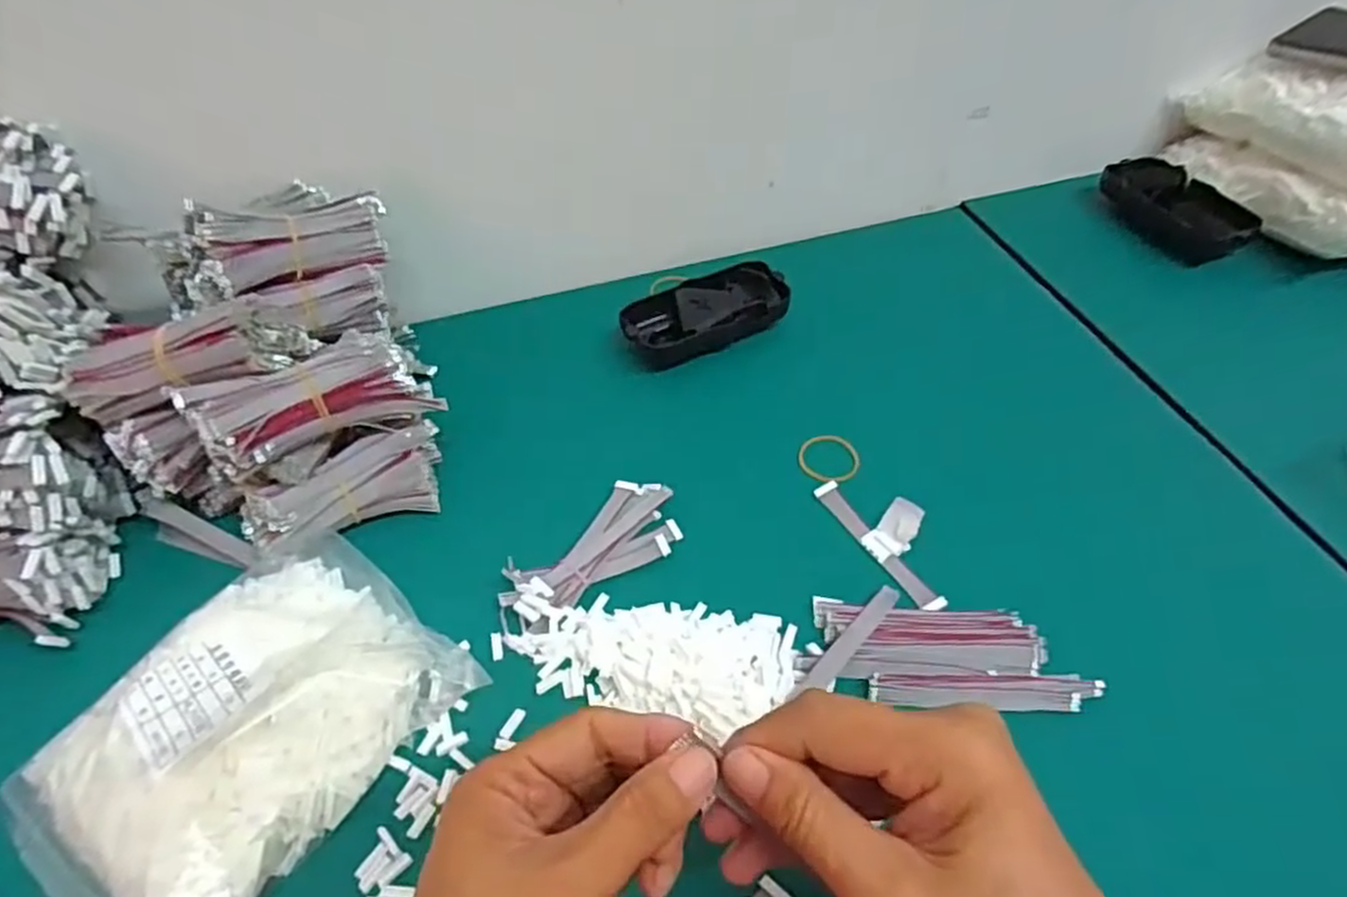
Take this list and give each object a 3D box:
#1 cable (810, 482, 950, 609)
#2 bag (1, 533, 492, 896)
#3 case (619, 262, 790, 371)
[{"bbox_3d":[0.110,0.041,0.382,0.028,0.019,0.087,-25,51,-18],"label":"cable"},{"bbox_3d":[-0.180,0.110,0.313,0.140,0.041,0.164,24,54,23],"label":"bag"},{"bbox_3d":[0.023,-0.087,0.495,0.109,0.026,0.052,-23,51,-16],"label":"case"}]

